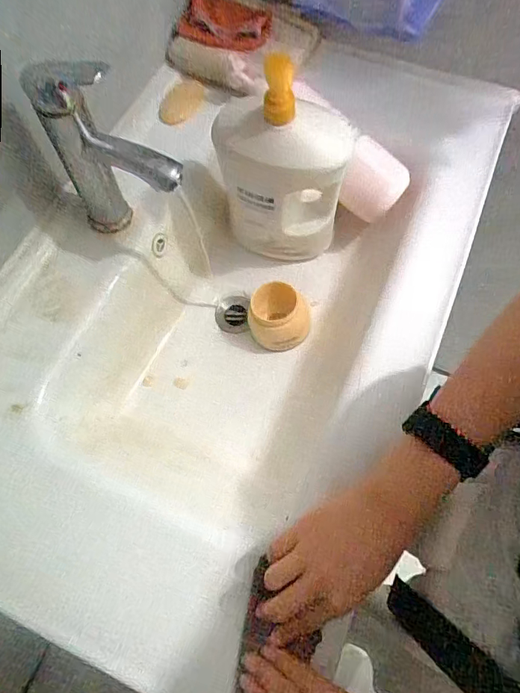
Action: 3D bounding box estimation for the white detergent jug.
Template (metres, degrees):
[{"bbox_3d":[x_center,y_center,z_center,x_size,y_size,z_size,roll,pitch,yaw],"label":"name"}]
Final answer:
[{"bbox_3d":[0.026,-0.204,0.518,0.147,0.267,0.090,12,68,4],"label":"white detergent jug"}]

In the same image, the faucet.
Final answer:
[{"bbox_3d":[-0.140,-0.169,0.439,0.126,0.196,0.060,35,72,13],"label":"faucet"}]

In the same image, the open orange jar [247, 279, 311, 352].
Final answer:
[{"bbox_3d":[0.025,-0.036,0.579,0.076,0.059,0.073,0,68,0],"label":"open orange jar"}]

